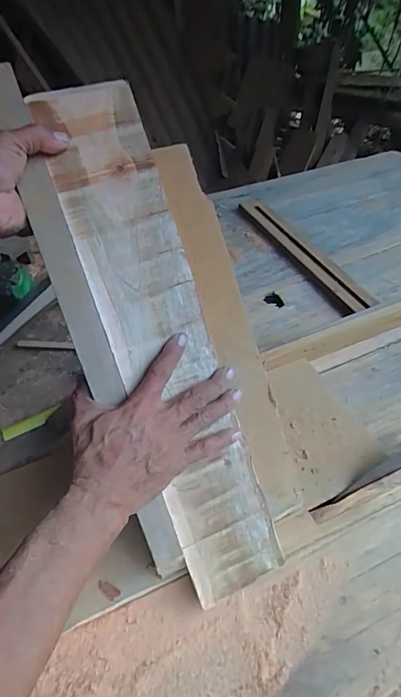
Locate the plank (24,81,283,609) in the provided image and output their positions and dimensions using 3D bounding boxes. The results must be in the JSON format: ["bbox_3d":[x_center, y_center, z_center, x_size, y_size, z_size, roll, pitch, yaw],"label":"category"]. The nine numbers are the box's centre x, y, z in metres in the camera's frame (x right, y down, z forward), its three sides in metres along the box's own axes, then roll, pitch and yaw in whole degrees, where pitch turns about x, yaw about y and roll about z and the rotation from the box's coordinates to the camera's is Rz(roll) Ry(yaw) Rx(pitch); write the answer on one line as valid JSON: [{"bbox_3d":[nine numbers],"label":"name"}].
[{"bbox_3d":[-0.038,0.001,0.410,0.097,0.018,0.514,-19,94,-14],"label":"plank"}]

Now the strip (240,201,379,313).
[{"bbox_3d":[0.208,-0.204,0.844,0.062,0.020,0.413,-18,50,-14],"label":"strip"}]

